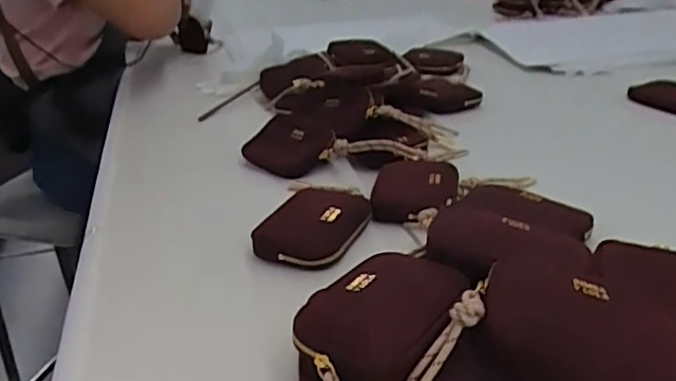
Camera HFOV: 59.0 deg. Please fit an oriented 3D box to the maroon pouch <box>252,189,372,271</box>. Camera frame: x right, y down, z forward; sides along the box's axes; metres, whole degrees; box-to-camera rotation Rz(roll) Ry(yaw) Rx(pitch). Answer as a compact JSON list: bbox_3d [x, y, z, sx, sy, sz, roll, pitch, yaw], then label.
[{"bbox_3d":[-0.024,0.031,0.541,0.085,0.028,0.098,9,29,25],"label":"maroon pouch"}]

